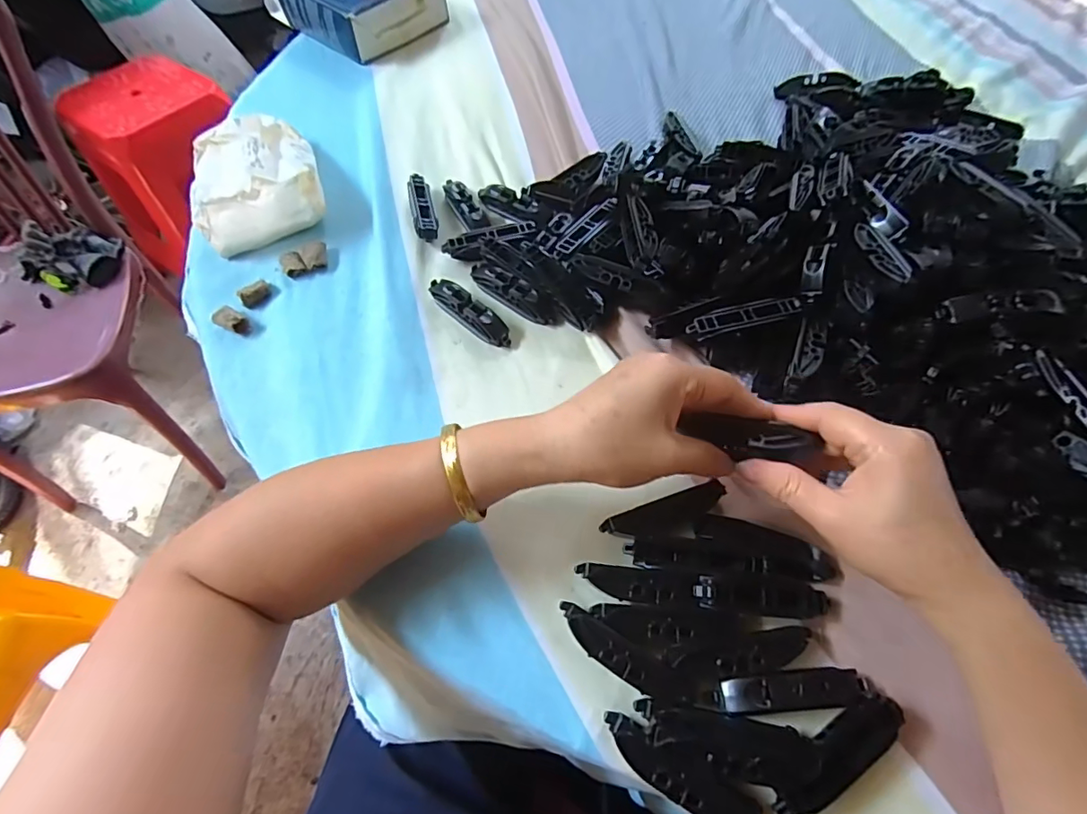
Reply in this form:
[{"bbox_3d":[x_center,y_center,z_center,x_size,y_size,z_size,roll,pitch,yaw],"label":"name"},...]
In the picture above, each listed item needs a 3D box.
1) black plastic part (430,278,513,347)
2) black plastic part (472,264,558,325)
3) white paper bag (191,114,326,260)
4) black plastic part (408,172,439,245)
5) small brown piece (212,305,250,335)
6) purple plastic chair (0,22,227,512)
[{"bbox_3d":[-0.057,-0.074,0.393,0.080,0.018,0.018,38,66,20],"label":"black plastic part"},{"bbox_3d":[-0.025,-0.089,0.403,0.080,0.018,0.019,33,65,18],"label":"black plastic part"},{"bbox_3d":[-0.257,-0.206,0.454,0.107,0.042,0.149,-20,61,-12],"label":"white paper bag"},{"bbox_3d":[-0.105,-0.173,0.450,0.020,0.017,0.073,-13,60,-8],"label":"black plastic part"},{"bbox_3d":[-0.242,-0.067,0.398,0.029,0.010,0.016,28,63,16],"label":"small brown piece"},{"bbox_3d":[-0.978,-0.218,0.939,0.477,0.808,0.477,-4,59,-2],"label":"purple plastic chair"}]

